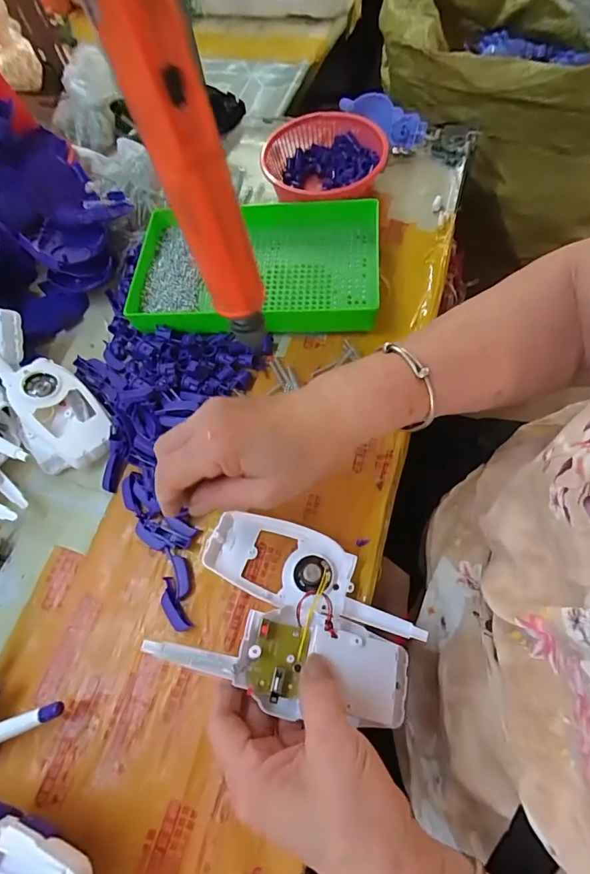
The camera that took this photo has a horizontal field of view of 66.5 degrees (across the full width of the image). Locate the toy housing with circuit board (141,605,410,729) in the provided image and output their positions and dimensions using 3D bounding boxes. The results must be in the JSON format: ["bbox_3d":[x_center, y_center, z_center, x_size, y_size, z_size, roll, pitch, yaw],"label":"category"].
[{"bbox_3d":[-0.006,0.141,0.287,0.162,0.018,0.059,9,66,-3],"label":"toy housing with circuit board"}]

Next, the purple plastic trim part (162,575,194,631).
[{"bbox_3d":[-0.092,0.127,0.339,0.014,0.006,0.042,-30,64,-8],"label":"purple plastic trim part"}]

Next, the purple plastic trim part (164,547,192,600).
[{"bbox_3d":[-0.090,0.104,0.350,0.013,0.004,0.042,-21,63,-4],"label":"purple plastic trim part"}]

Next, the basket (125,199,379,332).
[{"bbox_3d":[-0.040,-0.175,0.450,0.242,0.035,0.149,0,64,7],"label":"basket"}]

